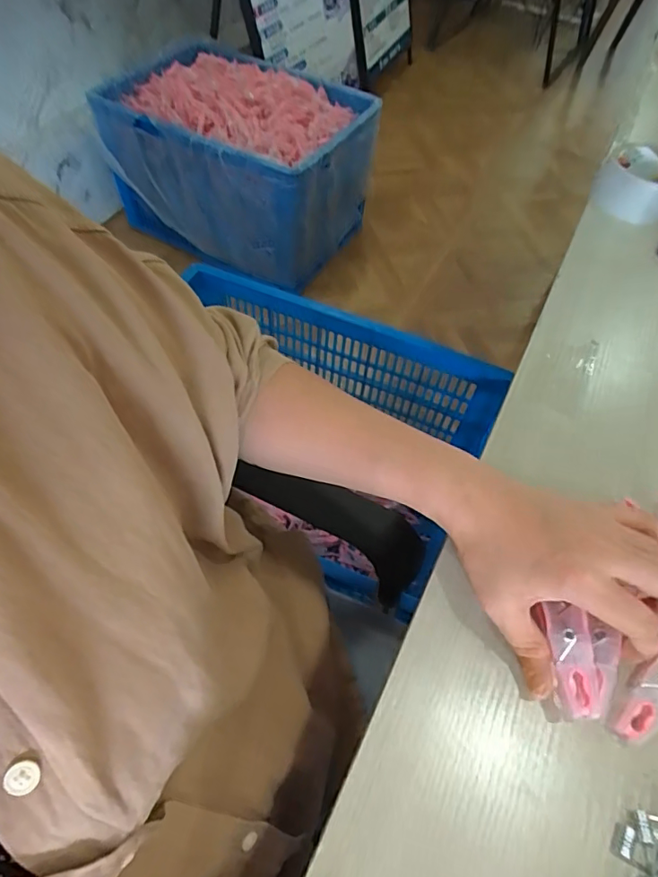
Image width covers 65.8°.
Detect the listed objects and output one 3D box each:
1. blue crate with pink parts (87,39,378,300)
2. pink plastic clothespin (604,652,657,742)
[{"bbox_3d":[-0.214,-0.679,1.248,0.599,0.327,0.301,27,59,13],"label":"blue crate with pink parts"},{"bbox_3d":[0.194,0.148,0.299,0.077,0.011,0.029,-34,65,-23],"label":"pink plastic clothespin"}]

